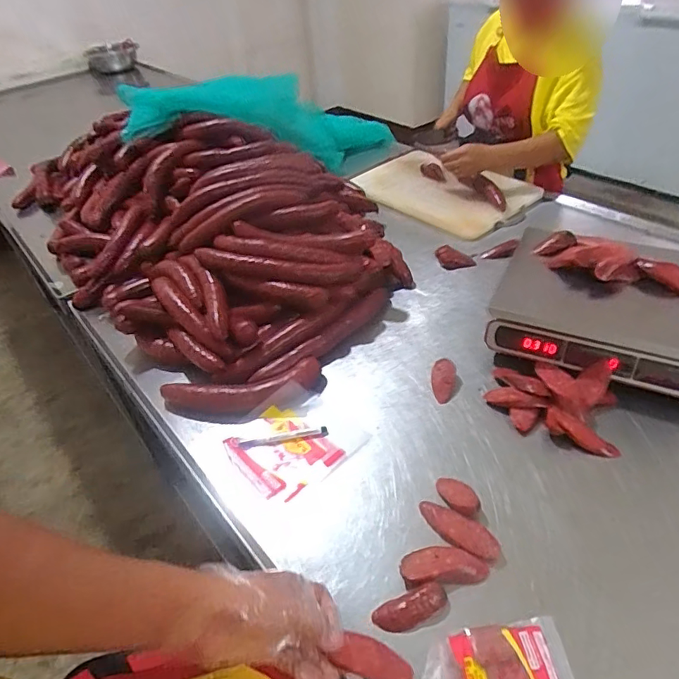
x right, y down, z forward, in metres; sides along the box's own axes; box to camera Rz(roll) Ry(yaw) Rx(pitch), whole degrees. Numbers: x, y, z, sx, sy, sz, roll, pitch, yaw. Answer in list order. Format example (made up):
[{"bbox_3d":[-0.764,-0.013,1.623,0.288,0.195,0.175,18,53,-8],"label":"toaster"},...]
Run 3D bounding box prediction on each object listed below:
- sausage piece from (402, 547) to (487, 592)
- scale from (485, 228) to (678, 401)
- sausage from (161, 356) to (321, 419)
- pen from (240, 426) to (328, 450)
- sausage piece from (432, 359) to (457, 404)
[{"bbox_3d":[0.122,0.265,0.591,0.098,0.016,0.042,-9,42,-3],"label":"sausage piece"},{"bbox_3d":[0.472,-0.056,0.860,0.366,0.115,0.366,12,44,19],"label":"scale"},{"bbox_3d":[-0.156,0.083,0.812,0.252,0.038,0.081,-11,42,-5],"label":"sausage"},{"bbox_3d":[-0.082,0.147,0.757,0.129,0.009,0.014,-11,42,-5],"label":"pen"},{"bbox_3d":[0.168,0.067,0.814,0.037,0.028,0.071,5,43,13],"label":"sausage piece"}]

